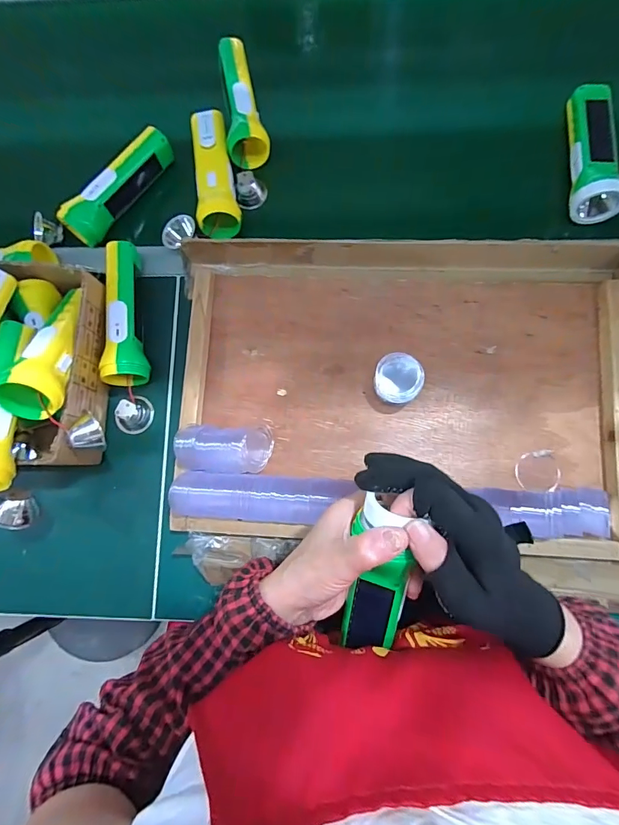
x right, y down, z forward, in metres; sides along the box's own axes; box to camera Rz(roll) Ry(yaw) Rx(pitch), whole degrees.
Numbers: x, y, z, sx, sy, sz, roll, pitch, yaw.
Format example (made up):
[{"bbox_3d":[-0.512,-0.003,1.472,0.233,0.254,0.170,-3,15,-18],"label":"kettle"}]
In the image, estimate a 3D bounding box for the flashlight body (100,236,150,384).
[{"bbox_3d":[-0.216,-0.113,0.460,0.045,0.045,0.164,-10,81,1],"label":"flashlight body"}]

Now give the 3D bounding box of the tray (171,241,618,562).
[{"bbox_3d":[0.100,-0.027,0.439,0.485,0.036,0.336,1,81,3],"label":"tray"}]

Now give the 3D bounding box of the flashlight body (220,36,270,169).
[{"bbox_3d":[-0.087,-0.399,0.510,0.049,0.044,0.154,-10,81,1],"label":"flashlight body"}]

